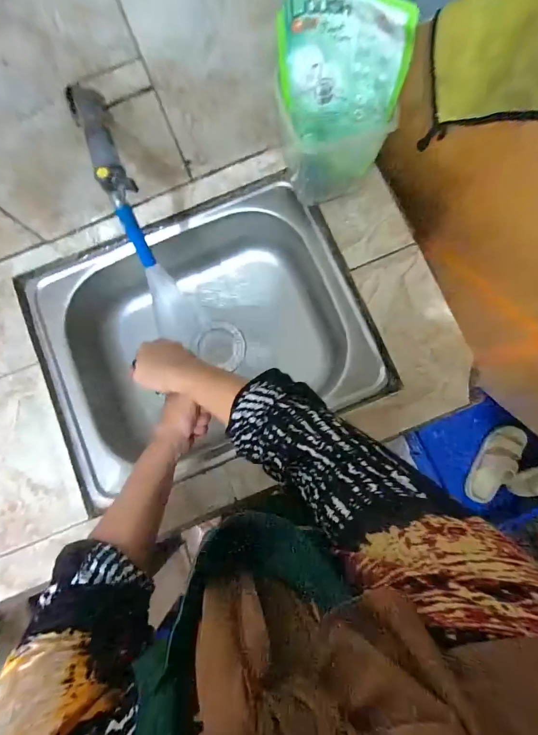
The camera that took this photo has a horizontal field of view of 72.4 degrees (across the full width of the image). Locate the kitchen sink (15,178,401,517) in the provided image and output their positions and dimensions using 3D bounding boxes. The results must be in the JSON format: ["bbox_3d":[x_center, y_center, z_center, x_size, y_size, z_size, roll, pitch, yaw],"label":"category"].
[{"bbox_3d":[-0.106,-0.052,0.653,0.498,0.166,0.394,-22,83,-1],"label":"kitchen sink"}]

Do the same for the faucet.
[{"bbox_3d":[-0.176,-0.214,0.413,0.038,0.085,0.189,-19,96,-1],"label":"faucet"}]

